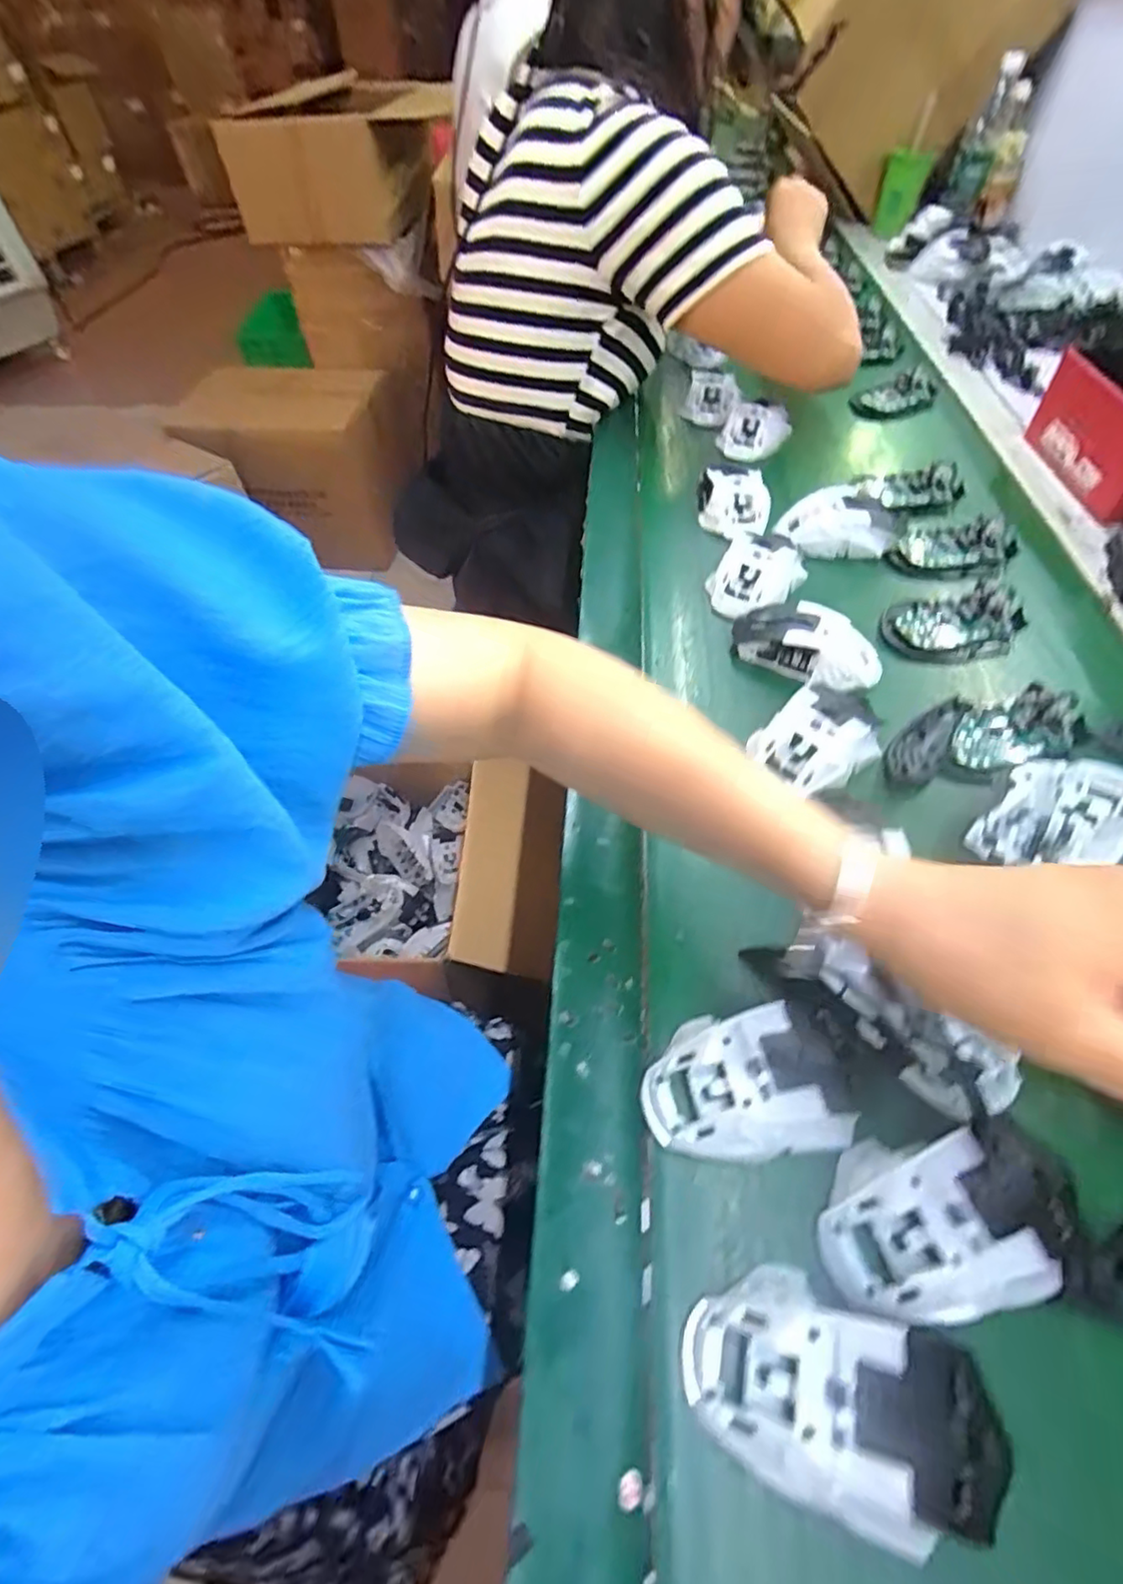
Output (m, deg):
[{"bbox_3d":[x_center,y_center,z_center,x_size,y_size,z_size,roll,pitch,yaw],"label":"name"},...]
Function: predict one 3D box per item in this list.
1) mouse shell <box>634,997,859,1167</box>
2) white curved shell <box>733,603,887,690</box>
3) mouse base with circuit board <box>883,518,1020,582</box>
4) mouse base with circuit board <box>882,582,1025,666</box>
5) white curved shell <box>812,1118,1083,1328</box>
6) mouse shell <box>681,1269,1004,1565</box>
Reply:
[{"bbox_3d":[0.089,0.144,0.306,0.092,0.036,0.063,-2,60,-3],"label":"mouse shell"},{"bbox_3d":[0.196,-0.121,0.487,0.112,0.032,0.051,25,63,13],"label":"white curved shell"},{"bbox_3d":[0.368,-0.226,0.571,0.119,0.019,0.060,-10,61,-7],"label":"mouse base with circuit board"},{"bbox_3d":[0.331,-0.140,0.512,0.110,0.031,0.066,-6,60,-5],"label":"mouse base with circuit board"},{"bbox_3d":[0.174,0.190,0.268,0.113,0.036,0.073,-6,57,-3],"label":"white curved shell"},{"bbox_3d":[0.108,0.237,0.239,0.111,0.036,0.064,19,61,10],"label":"mouse shell"}]

